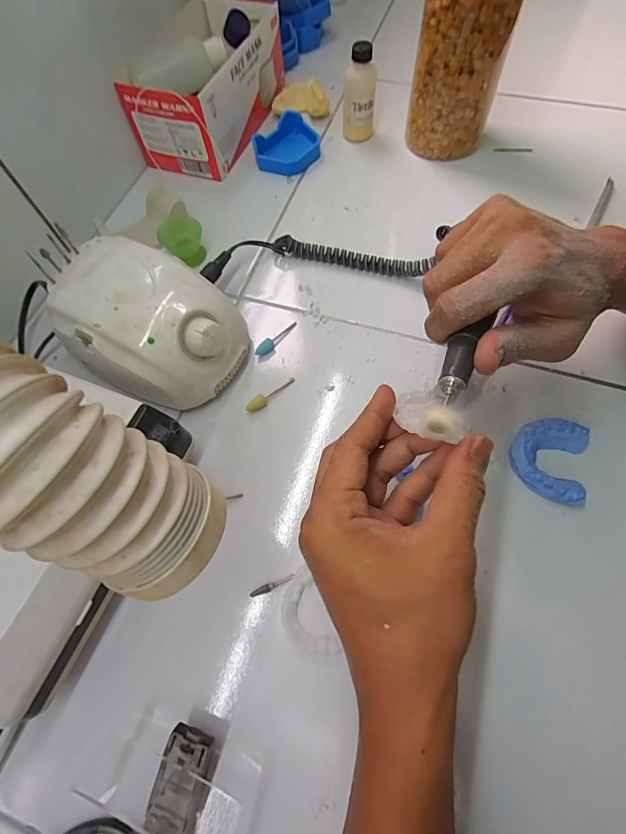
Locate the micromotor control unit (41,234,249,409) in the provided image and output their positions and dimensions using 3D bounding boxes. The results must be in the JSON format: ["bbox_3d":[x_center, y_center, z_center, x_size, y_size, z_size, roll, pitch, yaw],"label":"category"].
[{"bbox_3d":[-0.130,-0.076,0.321,0.135,0.083,0.109,31,71,16],"label":"micromotor control unit"}]

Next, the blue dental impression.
[{"bbox_3d":[0.177,0.030,0.291,0.055,0.021,0.061,17,68,10],"label":"blue dental impression"}]

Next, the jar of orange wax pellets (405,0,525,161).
[{"bbox_3d":[0.148,-0.374,0.367,0.085,0.212,0.082,-1,66,3],"label":"jar of orange wax pellets"}]

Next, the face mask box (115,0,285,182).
[{"bbox_3d":[-0.120,-0.393,0.457,0.123,0.089,0.210,13,67,9],"label":"face mask box"}]

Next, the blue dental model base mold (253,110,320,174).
[{"bbox_3d":[-0.026,-0.317,0.453,0.064,0.025,0.076,32,71,16],"label":"blue dental model base mold"}]

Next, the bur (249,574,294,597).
[{"bbox_3d":[-0.028,0.117,0.270,0.032,0.004,0.005,-20,66,-6],"label":"bur"}]

